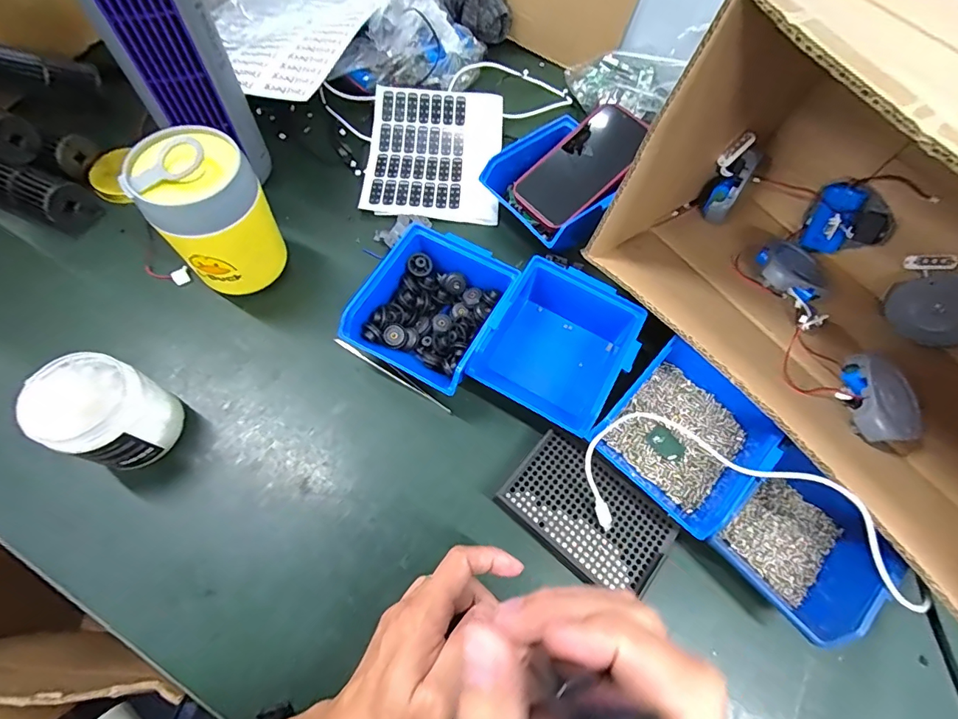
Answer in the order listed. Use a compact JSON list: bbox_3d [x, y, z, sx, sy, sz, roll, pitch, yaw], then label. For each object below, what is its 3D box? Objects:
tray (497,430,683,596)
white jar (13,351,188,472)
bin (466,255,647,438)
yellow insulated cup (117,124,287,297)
[{"bbox_3d":[0.090,0.128,0.380,0.132,0.012,0.084,38,68,12],"label":"tray"},{"bbox_3d":[-0.295,0.044,0.368,0.075,0.088,0.074,24,66,7],"label":"white jar"},{"bbox_3d":[0.073,-0.011,0.421,0.121,0.065,0.138,28,67,9],"label":"bin"},{"bbox_3d":[-0.238,-0.124,0.418,0.088,0.139,0.089,40,69,14],"label":"yellow insulated cup"}]

